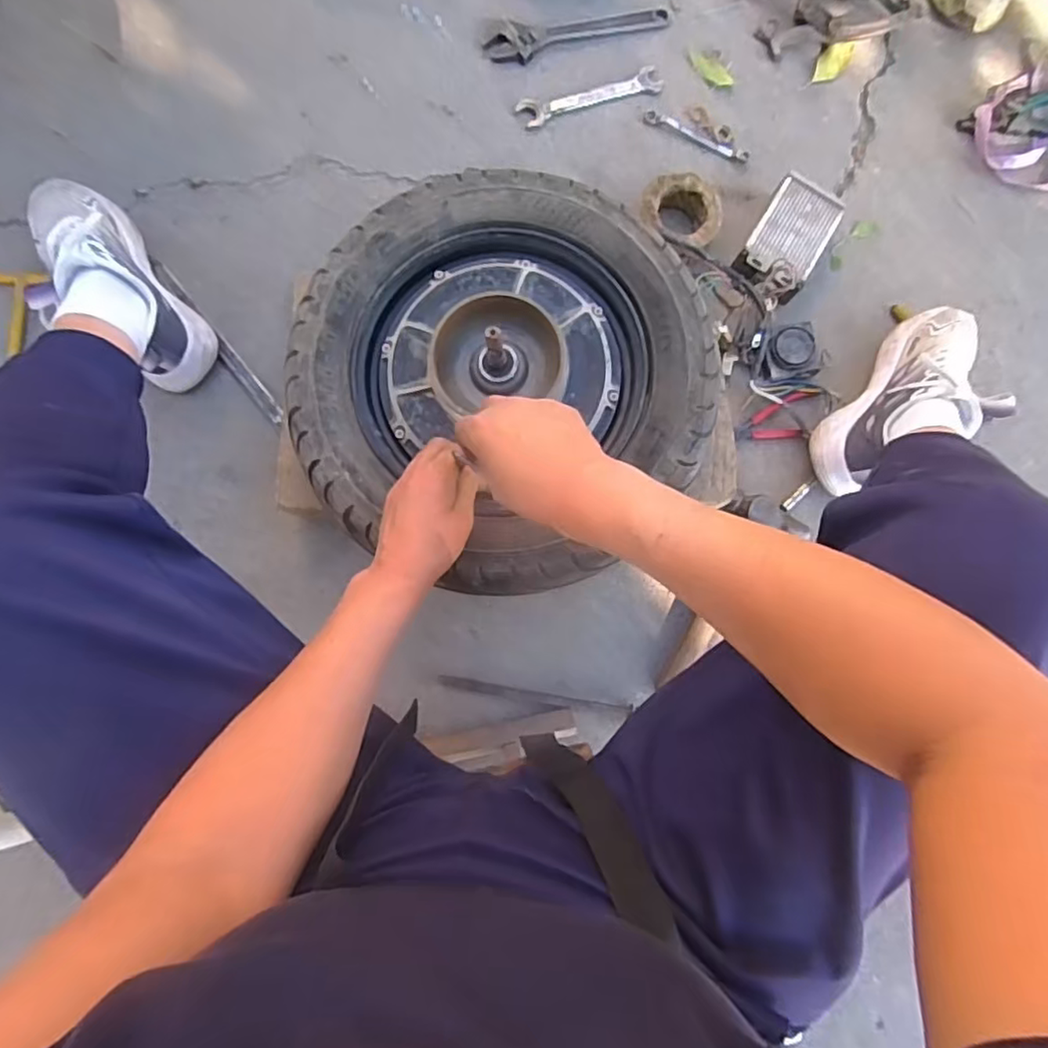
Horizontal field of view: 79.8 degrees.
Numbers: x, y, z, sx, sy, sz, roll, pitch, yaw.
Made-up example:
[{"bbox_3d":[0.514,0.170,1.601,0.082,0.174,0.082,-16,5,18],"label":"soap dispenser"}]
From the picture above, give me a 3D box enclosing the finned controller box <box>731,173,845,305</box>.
[{"bbox_3d":[0.311,-0.335,0.743,0.086,0.050,0.145,31,80,1],"label":"finned controller box"}]

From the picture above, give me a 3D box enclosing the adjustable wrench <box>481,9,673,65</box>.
[{"bbox_3d":[0.070,-0.628,0.801,0.243,0.013,0.059,-8,84,-3],"label":"adjustable wrench"}]

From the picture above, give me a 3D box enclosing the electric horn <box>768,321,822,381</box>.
[{"bbox_3d":[0.317,-0.205,0.746,0.059,0.032,0.066,-6,81,-5],"label":"electric horn"}]

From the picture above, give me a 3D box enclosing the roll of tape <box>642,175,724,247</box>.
[{"bbox_3d":[0.187,-0.371,0.757,0.098,0.039,0.085,28,82,1],"label":"roll of tape"}]

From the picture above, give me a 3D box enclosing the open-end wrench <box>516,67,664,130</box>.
[{"bbox_3d":[0.082,-0.534,0.780,0.179,0.008,0.037,-18,85,-4],"label":"open-end wrench"}]

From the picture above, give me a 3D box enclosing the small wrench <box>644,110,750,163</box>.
[{"bbox_3d":[0.215,-0.482,0.779,0.138,0.006,0.017,23,83,0],"label":"small wrench"}]

